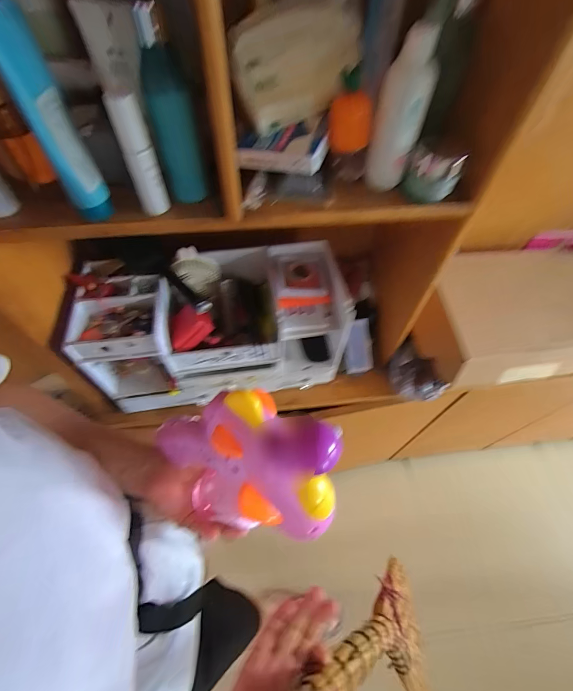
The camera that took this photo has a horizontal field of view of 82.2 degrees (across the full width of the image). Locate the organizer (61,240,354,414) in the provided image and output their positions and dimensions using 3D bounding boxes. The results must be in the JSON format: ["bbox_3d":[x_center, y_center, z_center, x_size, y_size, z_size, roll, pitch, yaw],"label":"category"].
[{"bbox_3d":[-0.125,-0.031,0.636,0.459,0.218,0.194,-7,57,-7],"label":"organizer"}]

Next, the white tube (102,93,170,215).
[{"bbox_3d":[-0.153,-0.193,0.347,0.031,0.127,0.030,-17,59,-13],"label":"white tube"}]

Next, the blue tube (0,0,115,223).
[{"bbox_3d":[-0.220,-0.204,0.313,0.046,0.165,0.041,-33,64,-21],"label":"blue tube"}]

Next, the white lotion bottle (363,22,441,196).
[{"bbox_3d":[0.126,-0.254,0.370,0.053,0.146,0.039,17,58,9],"label":"white lotion bottle"}]

